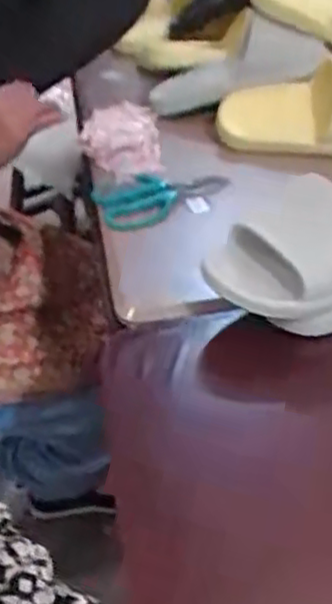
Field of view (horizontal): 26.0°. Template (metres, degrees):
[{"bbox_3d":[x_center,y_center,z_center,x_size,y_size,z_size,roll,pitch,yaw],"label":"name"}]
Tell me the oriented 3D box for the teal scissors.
[{"bbox_3d":[-0.010,-0.102,0.763,0.144,0.023,0.092,1,39,7],"label":"teal scissors"}]

